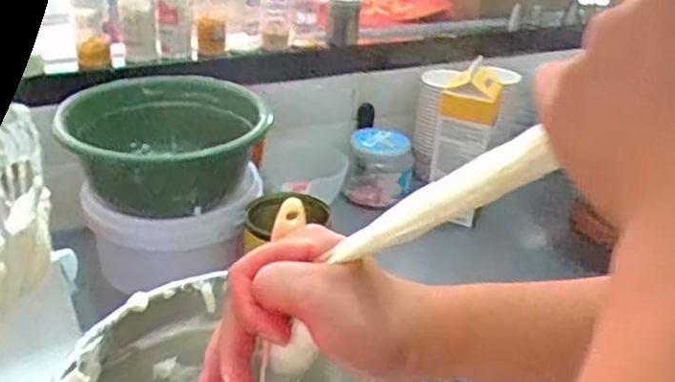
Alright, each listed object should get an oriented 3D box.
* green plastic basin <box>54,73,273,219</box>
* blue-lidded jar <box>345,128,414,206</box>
[{"bbox_3d":[-0.196,-0.061,0.786,0.201,0.104,0.208,3,28,-2],"label":"green plastic basin"},{"bbox_3d":[0.067,-0.037,1.033,0.095,0.096,0.099,8,28,8],"label":"blue-lidded jar"}]

